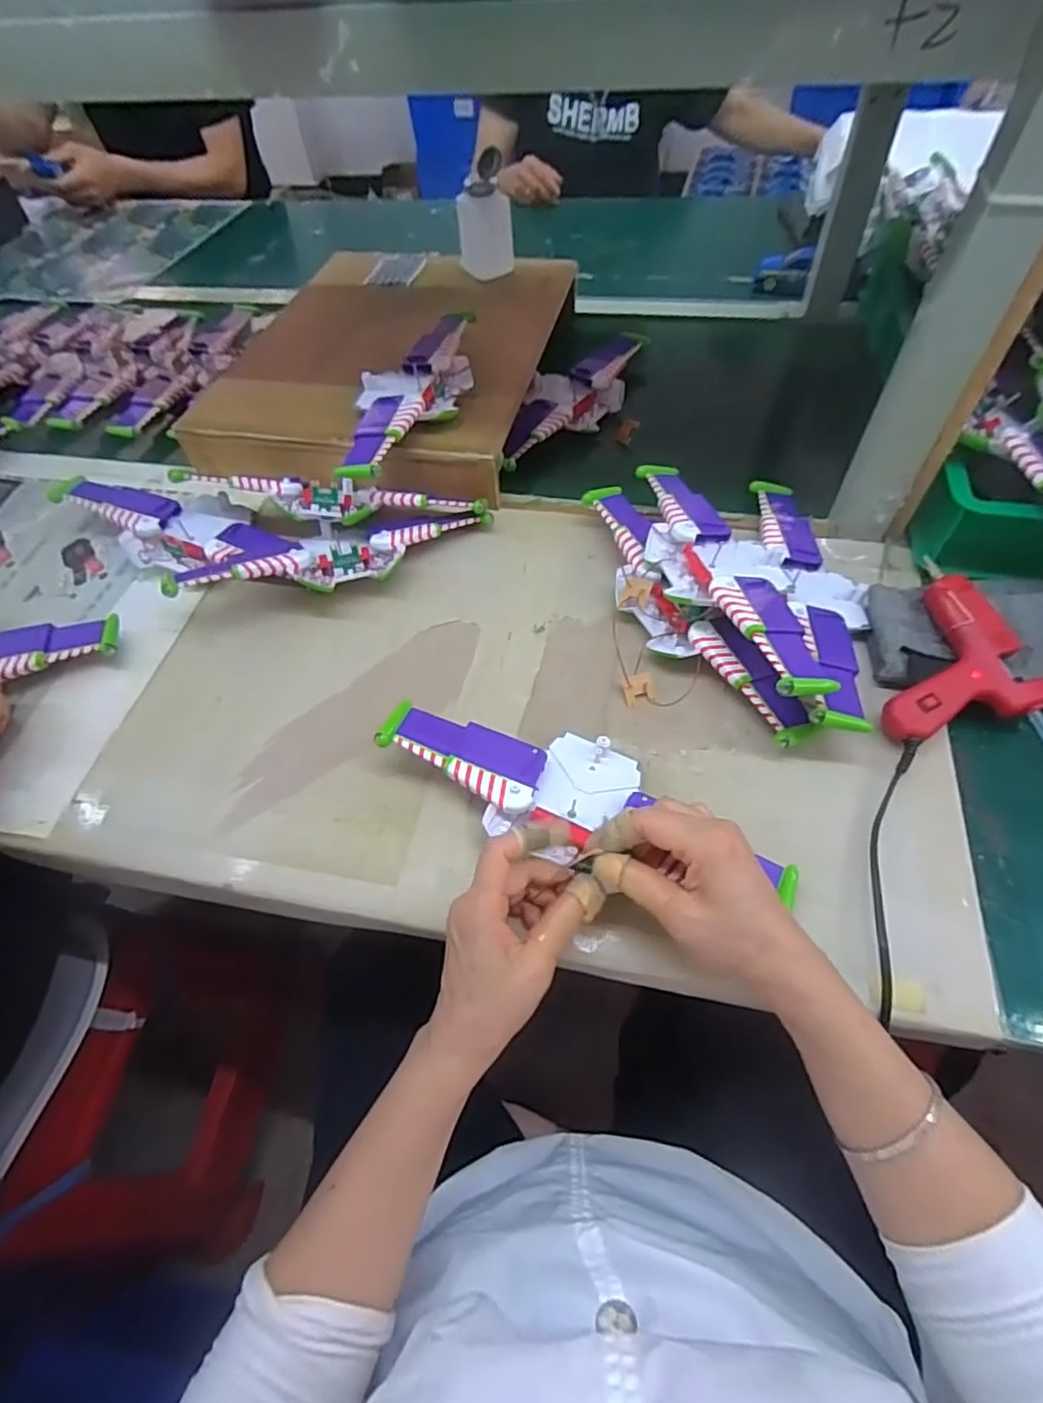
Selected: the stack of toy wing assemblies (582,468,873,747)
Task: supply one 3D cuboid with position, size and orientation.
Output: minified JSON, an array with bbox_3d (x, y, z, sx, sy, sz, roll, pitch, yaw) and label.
[{"bbox_3d":[0.183,-0.101,0.503,0.199,0.071,0.296,-9,58,-2],"label":"stack of toy wing assemblies"}]

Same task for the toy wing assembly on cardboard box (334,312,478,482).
[{"bbox_3d":[-0.110,-0.308,0.615,0.103,0.043,0.292,13,60,11],"label":"toy wing assembly on cardboard box"}]

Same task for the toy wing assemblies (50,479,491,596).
[{"bbox_3d":[-0.253,-0.148,0.570,0.429,0.050,0.130,5,58,6],"label":"toy wing assemblies"}]

